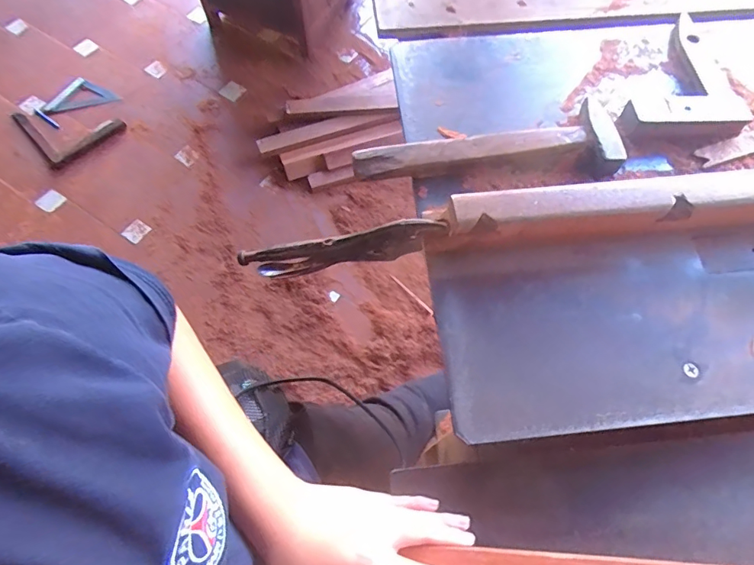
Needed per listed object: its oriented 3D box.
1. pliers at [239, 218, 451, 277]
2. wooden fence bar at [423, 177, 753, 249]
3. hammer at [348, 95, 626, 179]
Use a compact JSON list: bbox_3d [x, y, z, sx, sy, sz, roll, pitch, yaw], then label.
[{"bbox_3d":[-0.040,-0.033,0.495,0.214,0.048,0.018,-10,65,16],"label":"pliers"},{"bbox_3d":[0.458,-0.093,0.467,0.802,0.038,0.038,-4,66,-1],"label":"wooden fence bar"},{"bbox_3d":[0.120,-0.150,0.515,0.287,0.033,0.085,-4,66,-1],"label":"hammer"}]

